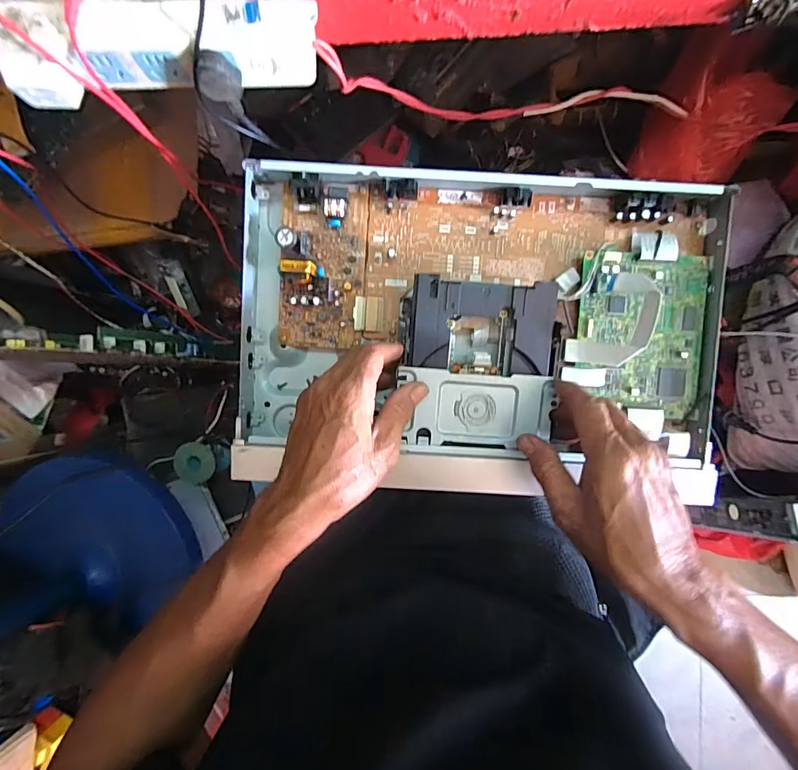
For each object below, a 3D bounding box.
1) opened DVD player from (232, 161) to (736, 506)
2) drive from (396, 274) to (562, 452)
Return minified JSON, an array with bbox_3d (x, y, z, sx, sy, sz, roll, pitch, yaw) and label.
[{"bbox_3d":[0.069,-0.046,0.383,0.413,0.052,0.272,4,91,2],"label":"opened DVD player"},{"bbox_3d":[0.068,-0.017,0.385,0.133,0.043,0.139,4,91,2],"label":"drive"}]

